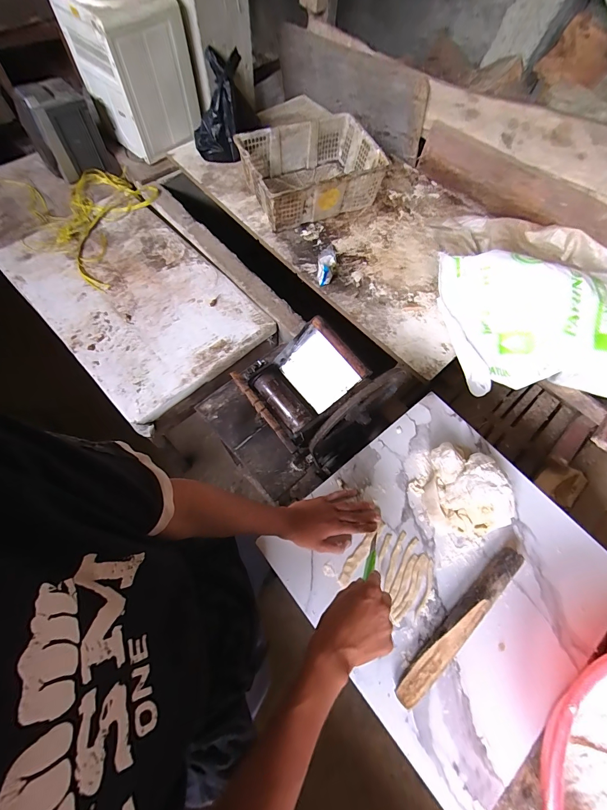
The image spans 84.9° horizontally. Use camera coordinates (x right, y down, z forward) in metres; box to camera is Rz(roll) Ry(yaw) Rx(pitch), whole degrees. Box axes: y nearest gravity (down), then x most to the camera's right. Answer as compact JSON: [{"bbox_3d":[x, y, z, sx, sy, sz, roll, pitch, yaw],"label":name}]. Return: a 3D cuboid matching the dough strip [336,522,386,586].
[{"bbox_3d":[0.104,0.263,0.595,0.021,0.006,0.131,37,70,16],"label":"dough strip"}]

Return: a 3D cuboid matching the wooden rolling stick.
[{"bbox_3d":[0.264,0.354,0.548,0.310,0.038,0.041,-39,74,-18],"label":"wooden rolling stick"}]

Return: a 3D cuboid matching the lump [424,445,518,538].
[{"bbox_3d":[0.311,0.163,0.618,0.148,0.065,0.147,0,65,0],"label":"lump"}]

